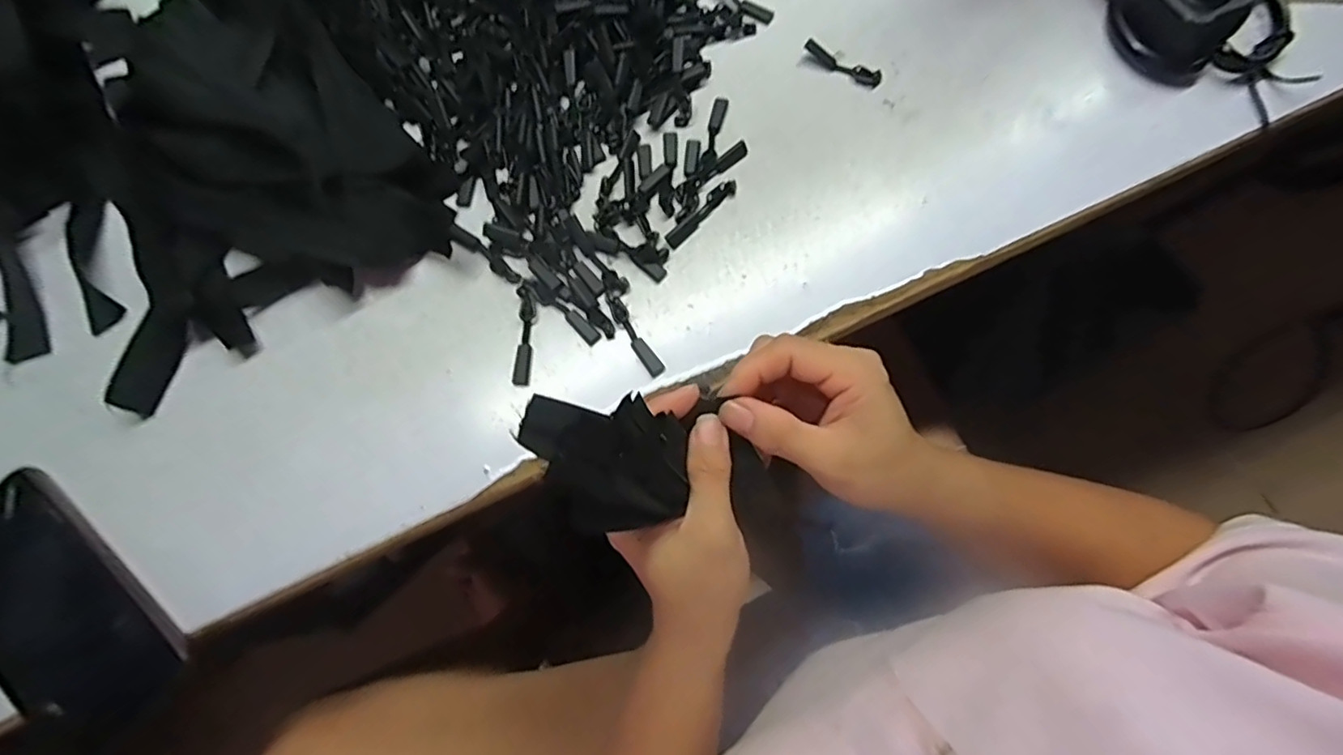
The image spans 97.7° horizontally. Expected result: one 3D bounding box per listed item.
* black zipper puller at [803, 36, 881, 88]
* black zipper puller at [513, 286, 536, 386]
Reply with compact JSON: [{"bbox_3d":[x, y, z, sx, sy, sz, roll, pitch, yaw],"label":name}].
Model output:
[{"bbox_3d":[0.113,-0.207,0.387,0.053,0.010,0.011,28,77,8],"label":"black zipper puller"},{"bbox_3d":[-0.088,-0.025,0.351,0.010,0.004,0.060,0,75,1],"label":"black zipper puller"}]

